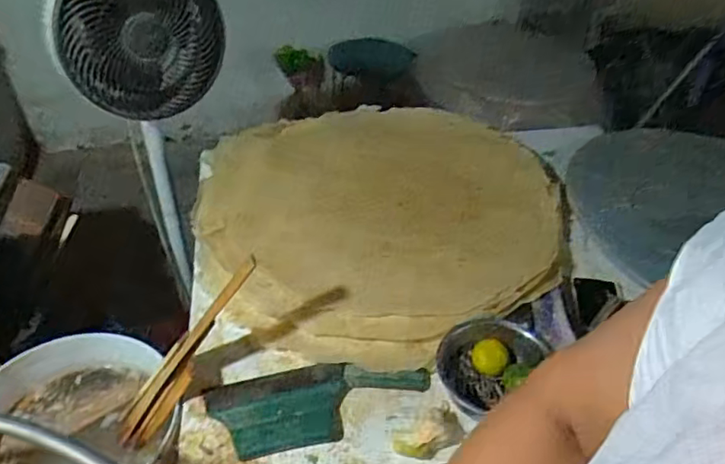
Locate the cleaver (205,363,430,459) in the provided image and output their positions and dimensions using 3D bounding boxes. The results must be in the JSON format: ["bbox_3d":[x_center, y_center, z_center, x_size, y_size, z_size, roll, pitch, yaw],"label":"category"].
[{"bbox_3d":[-0.055,0.232,0.807,0.300,0.019,0.121,-9,42,-13],"label":"cleaver"}]

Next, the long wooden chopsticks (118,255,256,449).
[{"bbox_3d":[-0.240,0.167,0.790,0.027,0.319,0.054,20,21,-46],"label":"long wooden chopsticks"}]

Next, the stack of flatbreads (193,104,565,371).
[{"bbox_3d":[0.044,-0.060,1.116,0.721,0.056,0.663,-20,46,-24],"label":"stack of flatbreads"}]

